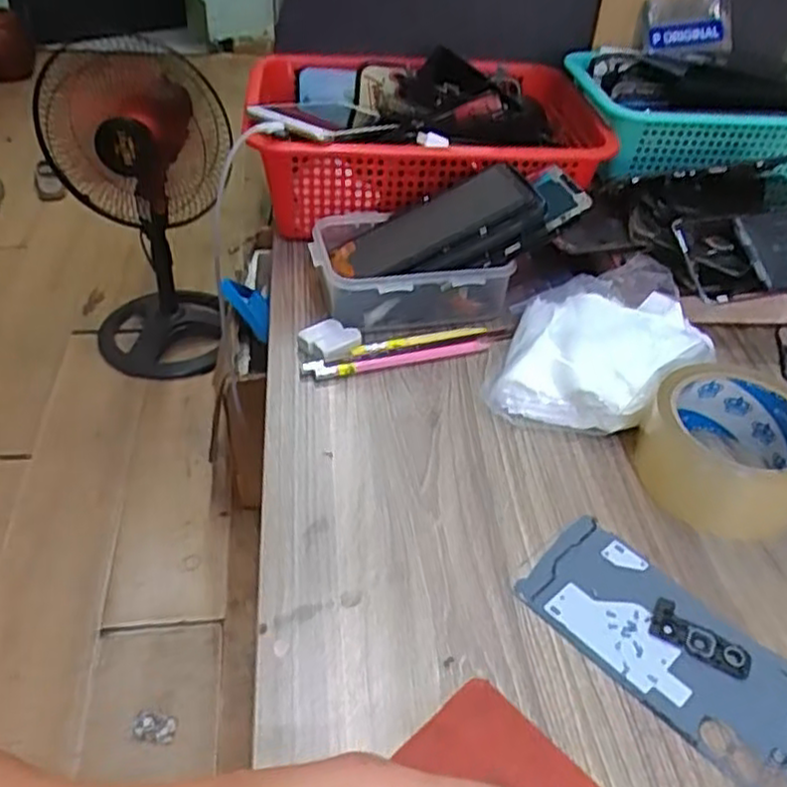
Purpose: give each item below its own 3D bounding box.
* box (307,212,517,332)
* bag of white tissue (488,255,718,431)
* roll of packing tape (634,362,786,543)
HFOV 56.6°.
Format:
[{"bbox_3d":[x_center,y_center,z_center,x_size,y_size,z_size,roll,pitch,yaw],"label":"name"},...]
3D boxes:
[{"bbox_3d":[0.006,-0.094,0.550,0.132,0.050,0.105,-9,43,-14],"label":"box"},{"bbox_3d":[0.144,-0.035,0.500,0.132,0.051,0.146,15,42,11],"label":"bag of white tissue"},{"bbox_3d":[0.198,0.032,0.428,0.095,0.049,0.094,2,41,-2],"label":"roll of packing tape"}]

